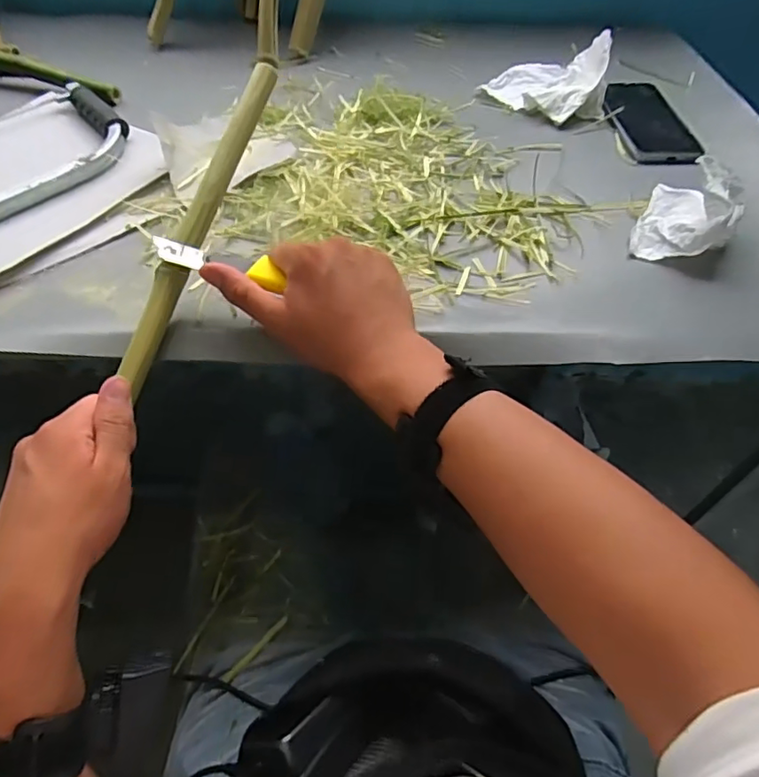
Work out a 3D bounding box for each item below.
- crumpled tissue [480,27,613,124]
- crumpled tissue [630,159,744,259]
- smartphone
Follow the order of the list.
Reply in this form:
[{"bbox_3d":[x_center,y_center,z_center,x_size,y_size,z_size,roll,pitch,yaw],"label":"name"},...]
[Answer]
[{"bbox_3d":[0.193,-0.367,0.643,0.141,0.056,0.128,15,55,9],"label":"crumpled tissue"},{"bbox_3d":[0.264,-0.154,0.477,0.075,0.060,0.092,28,58,18],"label":"crumpled tissue"},{"bbox_3d":[0.296,-0.295,0.616,0.077,0.008,0.157,-2,54,-3],"label":"smartphone"}]

